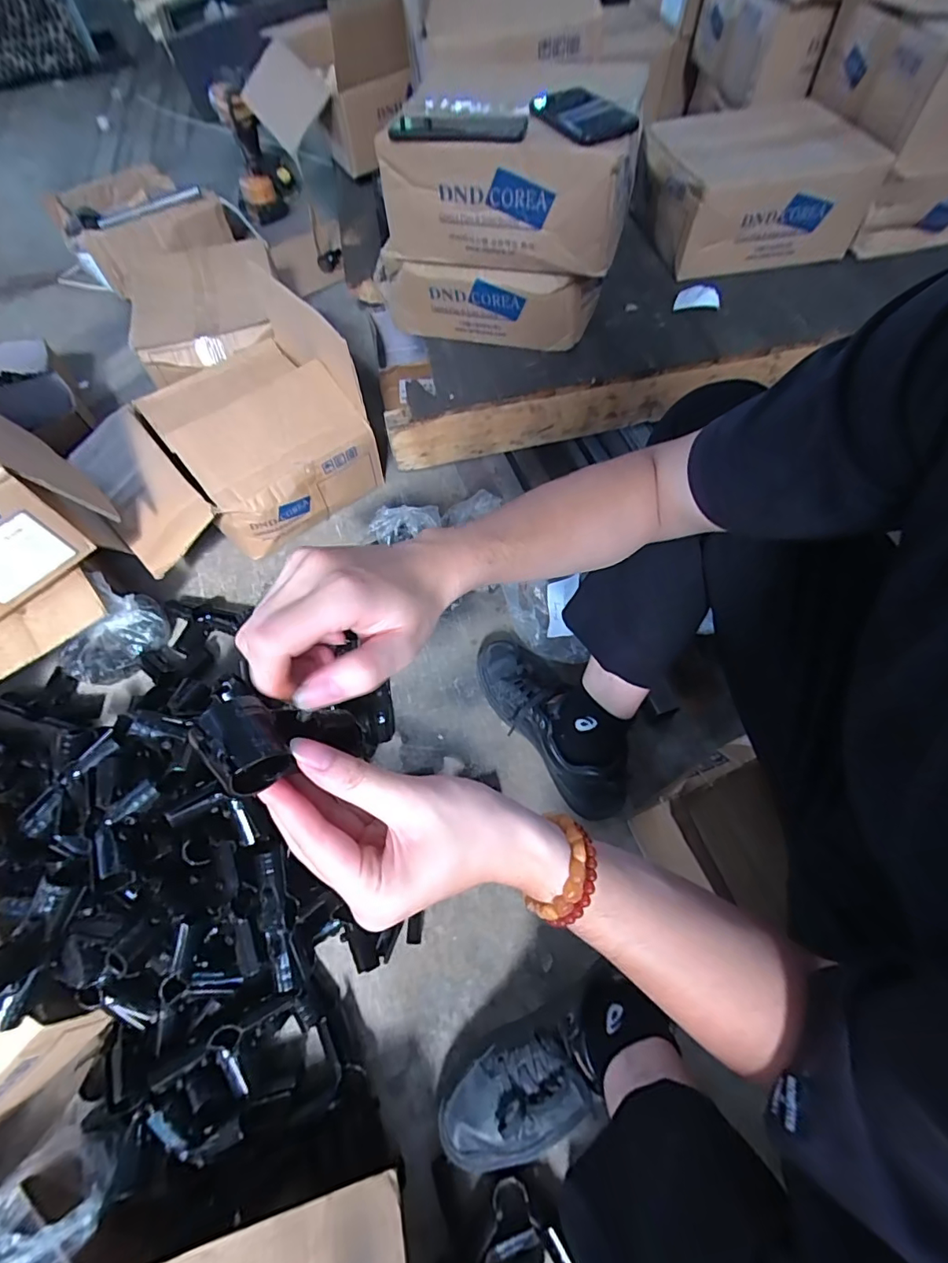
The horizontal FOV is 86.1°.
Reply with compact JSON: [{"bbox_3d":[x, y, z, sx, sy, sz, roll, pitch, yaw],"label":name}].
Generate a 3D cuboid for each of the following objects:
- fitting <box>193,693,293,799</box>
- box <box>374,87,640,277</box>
[{"bbox_3d":[-0.103,0.052,0.222,0.031,0.026,0.037,-21,72,-48],"label":"fitting"},{"bbox_3d":[0.051,-0.631,0.697,0.319,0.143,0.193,10,62,7],"label":"box"}]

